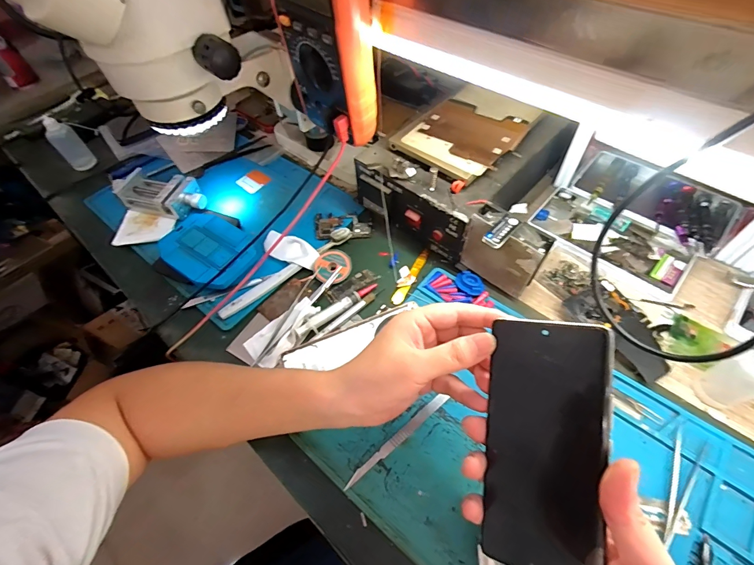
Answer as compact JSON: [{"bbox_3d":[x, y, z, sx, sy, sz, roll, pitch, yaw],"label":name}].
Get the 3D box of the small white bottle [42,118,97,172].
[{"bbox_3d":[-0.474,-0.211,0.563,0.041,0.076,0.037,37,65,25],"label":"small white bottle"}]

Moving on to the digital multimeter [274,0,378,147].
[{"bbox_3d":[-0.043,-0.211,0.310,0.057,0.170,0.084,-32,59,-18],"label":"digital multimeter"}]

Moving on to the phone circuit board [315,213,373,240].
[{"bbox_3d":[-0.045,-0.076,0.490,0.075,0.009,0.044,-3,55,2],"label":"phone circuit board"}]

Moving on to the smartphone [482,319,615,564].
[{"bbox_3d":[0.109,0.107,0.238,0.072,0.007,0.159,2,85,36],"label":"smartphone"}]

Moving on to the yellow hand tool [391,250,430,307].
[{"bbox_3d":[0.041,-0.008,0.441,0.014,0.004,0.086,23,60,18],"label":"yellow hand tool"}]

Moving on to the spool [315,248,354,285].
[{"bbox_3d":[-0.053,-0.020,0.447,0.043,0.009,0.048,13,57,12],"label":"spool"}]

